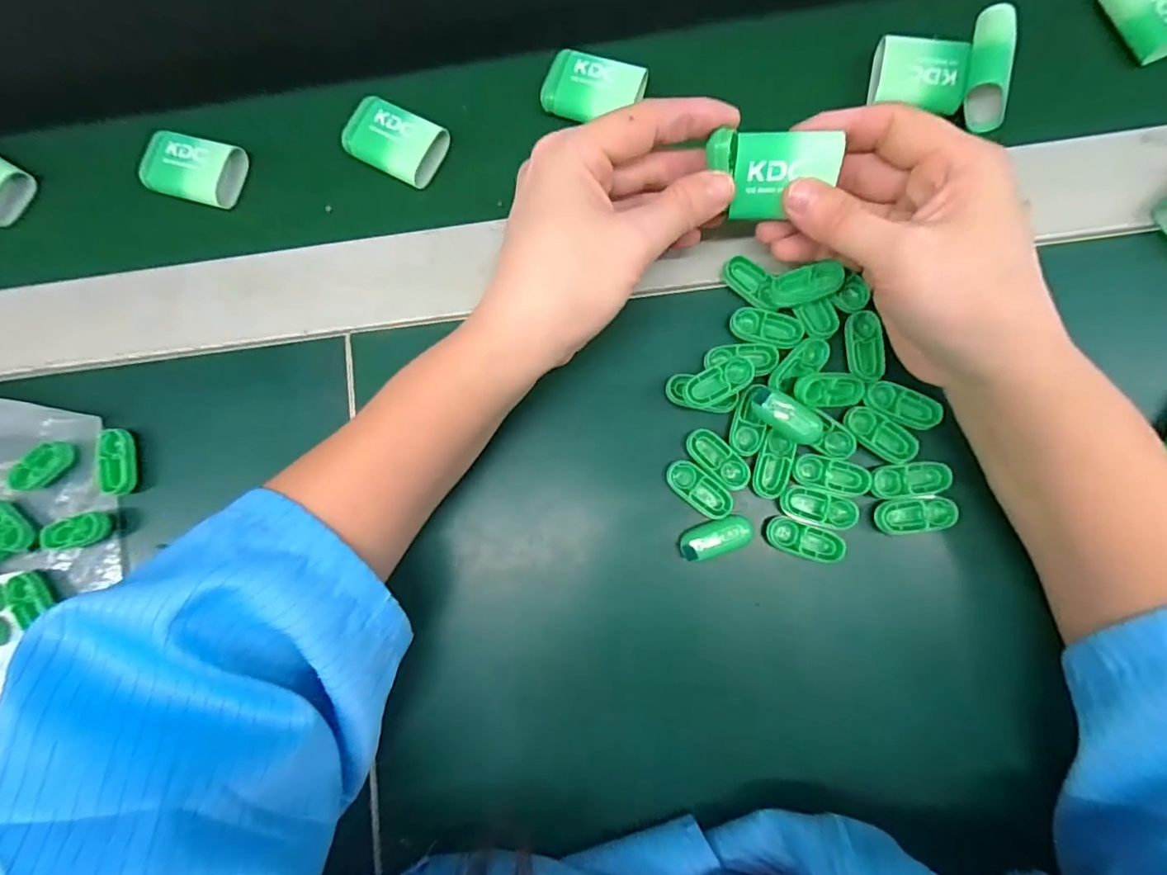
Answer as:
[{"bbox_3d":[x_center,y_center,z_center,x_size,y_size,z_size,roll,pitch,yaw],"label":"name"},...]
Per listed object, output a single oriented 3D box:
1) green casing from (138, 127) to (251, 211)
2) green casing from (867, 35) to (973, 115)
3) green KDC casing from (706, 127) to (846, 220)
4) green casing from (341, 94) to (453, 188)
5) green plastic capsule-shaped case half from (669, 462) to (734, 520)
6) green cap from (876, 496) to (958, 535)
[{"bbox_3d":[-0.218,-0.149,0.308,0.049,0.017,0.037,17,84,3],"label":"green casing"},{"bbox_3d":[0.167,-0.182,0.276,0.044,0.011,0.031,9,84,3],"label":"green casing"},{"bbox_3d":[0.078,-0.110,0.231,0.049,0.033,0.014,4,43,6],"label":"green KDC casing"},{"bbox_3d":[-0.102,-0.159,0.299,0.050,0.018,0.036,25,85,4],"label":"green casing"},{"bbox_3d":[0.055,0.024,0.257,0.034,0.004,0.015,38,86,5],"label":"green plastic capsule-shaped case half"},{"bbox_3d":[0.151,0.035,0.249,0.033,0.005,0.015,-6,83,1],"label":"green cap"}]

